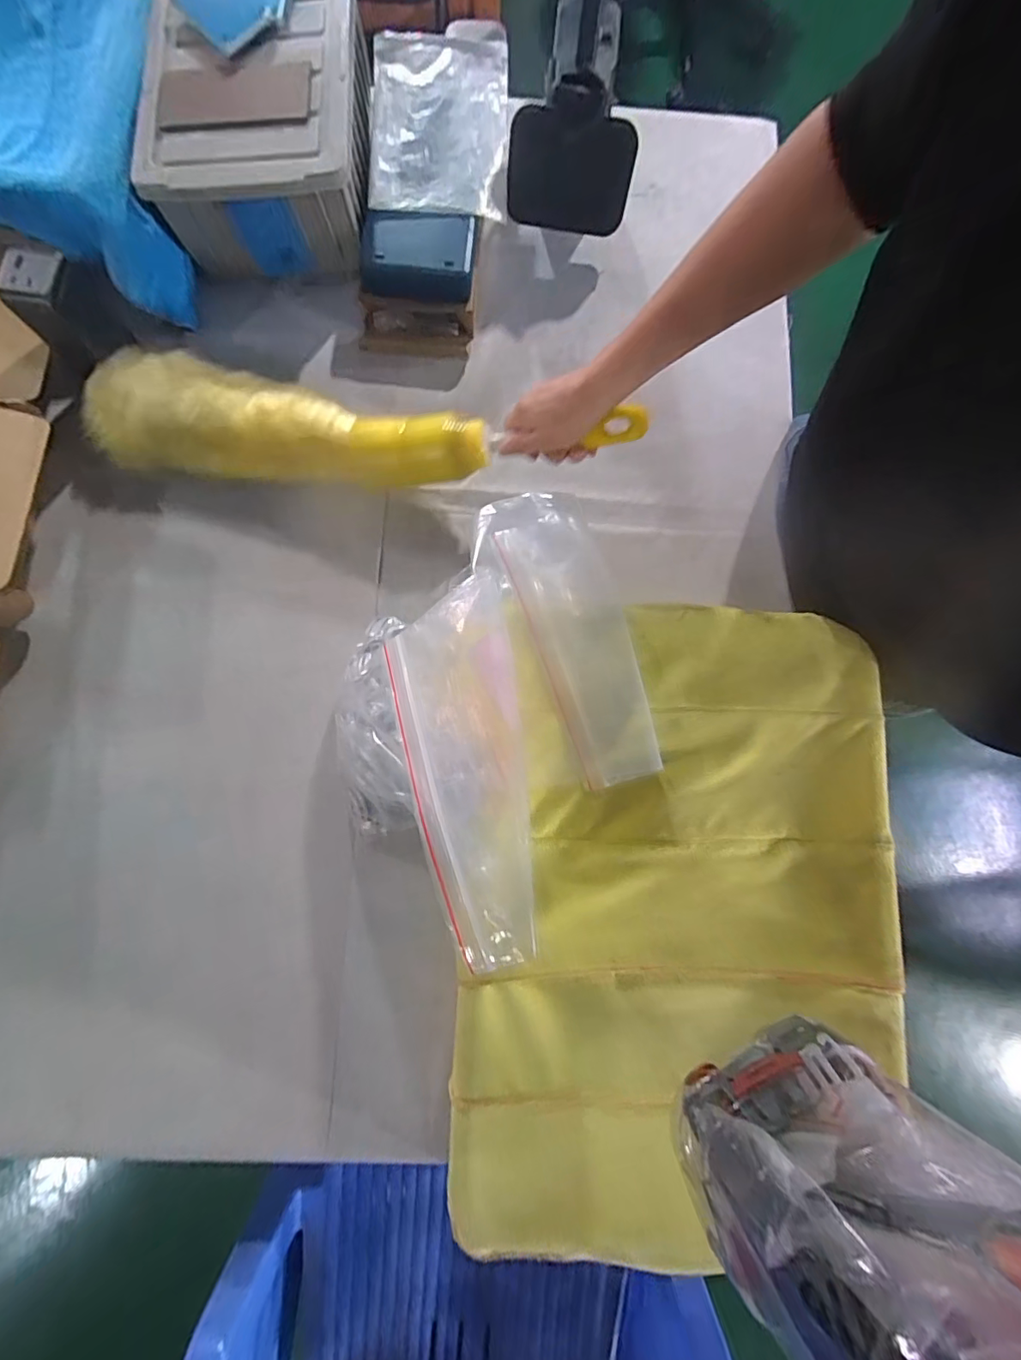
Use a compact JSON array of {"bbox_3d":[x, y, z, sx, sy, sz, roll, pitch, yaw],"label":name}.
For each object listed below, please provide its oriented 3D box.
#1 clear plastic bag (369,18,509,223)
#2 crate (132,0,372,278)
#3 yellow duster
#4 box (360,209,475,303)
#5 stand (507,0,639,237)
[{"bbox_3d":[-0.077,-0.615,0.554,0.146,0.033,0.228,-1,79,-1],"label":"clear plastic bag"},{"bbox_3d":[-0.259,-0.605,0.547,0.211,0.109,0.303,-2,79,-1],"label":"crate"},{"bbox_3d":[-0.153,-0.255,0.502,0.540,0.068,0.111,7,79,5],"label":"yellow duster"},{"bbox_3d":[-0.099,-0.461,0.548,0.118,0.042,0.074,5,79,0],"label":"box"},{"bbox_3d":[0.065,-0.610,0.525,0.130,0.147,0.158,0,79,-1],"label":"stand"}]

